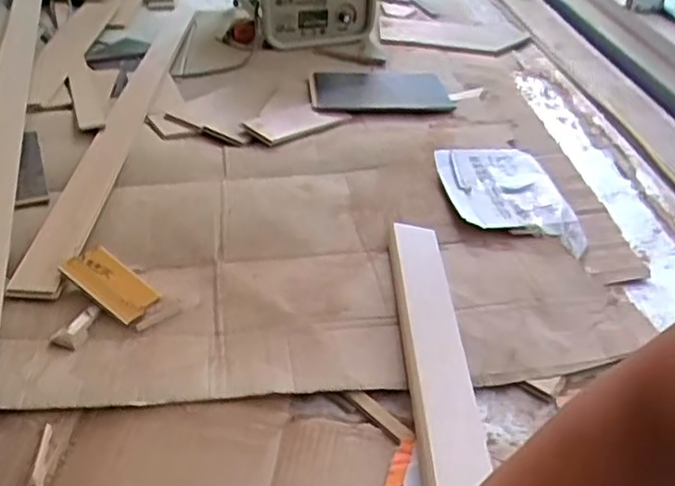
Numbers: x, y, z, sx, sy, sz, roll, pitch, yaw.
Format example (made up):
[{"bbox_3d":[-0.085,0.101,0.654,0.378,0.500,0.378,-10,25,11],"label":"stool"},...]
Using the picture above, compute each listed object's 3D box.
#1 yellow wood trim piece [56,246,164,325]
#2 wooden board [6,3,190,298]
[{"bbox_3d":[-0.276,0.048,0.832,0.112,0.011,0.065,37,39,8],"label":"yellow wood trim piece"},{"bbox_3d":[-0.371,-0.259,1.213,0.077,0.018,1.059,1,36,-2],"label":"wooden board"}]

